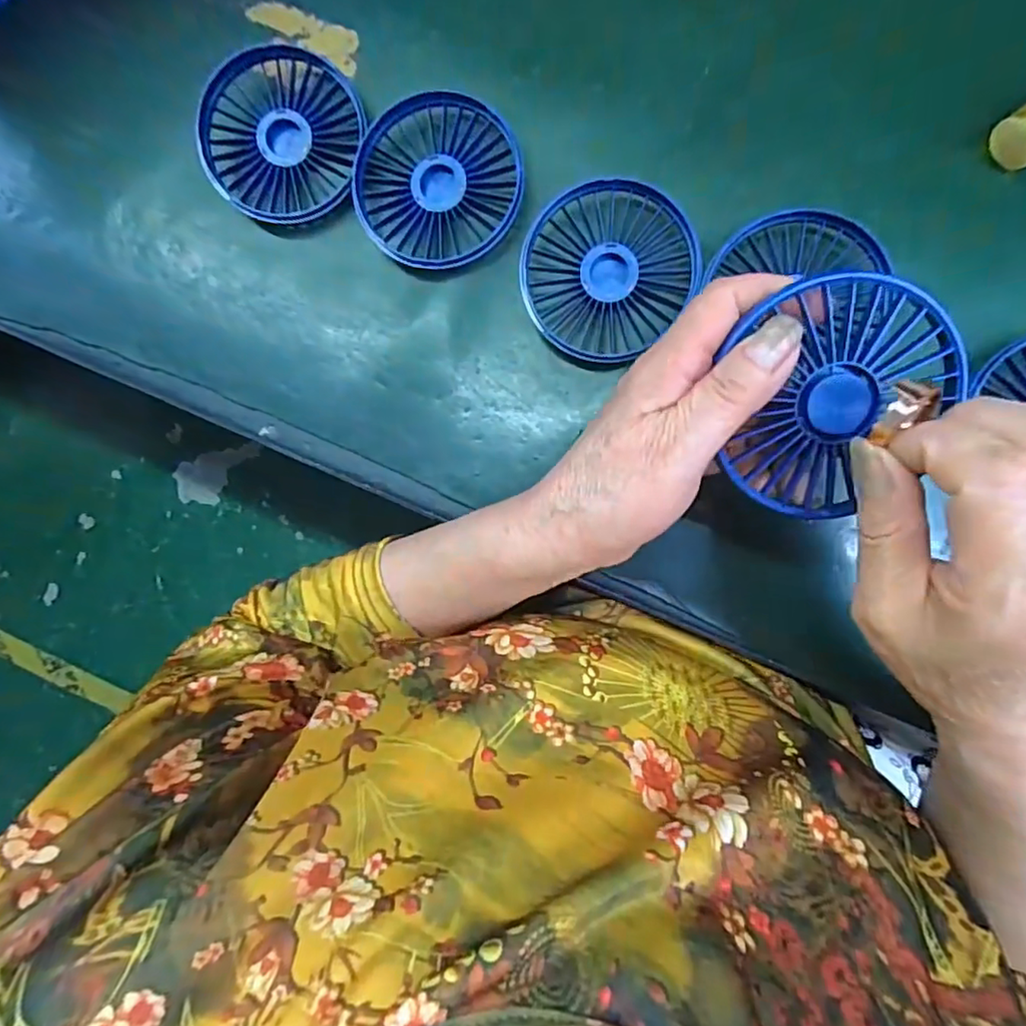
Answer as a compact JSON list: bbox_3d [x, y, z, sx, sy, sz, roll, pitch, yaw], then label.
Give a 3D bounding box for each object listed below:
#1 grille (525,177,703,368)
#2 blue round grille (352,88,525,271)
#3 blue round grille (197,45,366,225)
[{"bbox_3d":[0.047,-0.124,0.306,0.082,0.018,0.084,0,90,7],"label":"grille"},{"bbox_3d":[-0.039,-0.175,0.315,0.084,0.017,0.090,0,90,7],"label":"blue round grille"},{"bbox_3d":[-0.125,-0.208,0.327,0.085,0.020,0.087,0,90,7],"label":"blue round grille"}]

